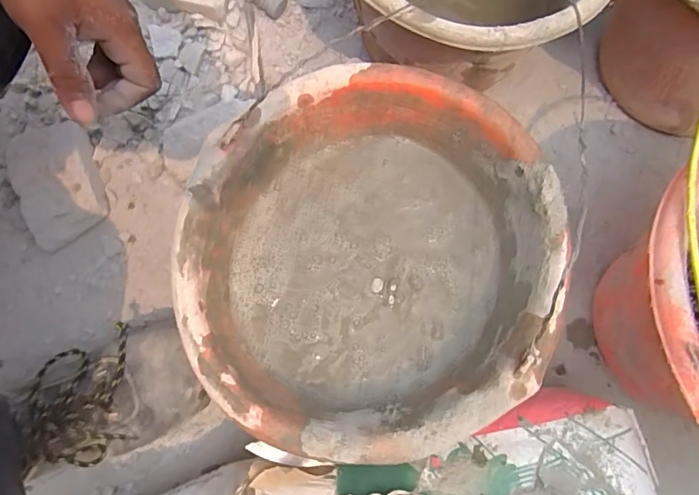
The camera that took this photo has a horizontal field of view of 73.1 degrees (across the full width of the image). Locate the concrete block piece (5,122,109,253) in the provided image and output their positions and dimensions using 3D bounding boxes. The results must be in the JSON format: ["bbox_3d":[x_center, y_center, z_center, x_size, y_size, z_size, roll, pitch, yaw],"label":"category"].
[{"bbox_3d":[-0.322,-0.072,0.521,0.077,0.047,0.130,-17,78,-4],"label":"concrete block piece"}]

